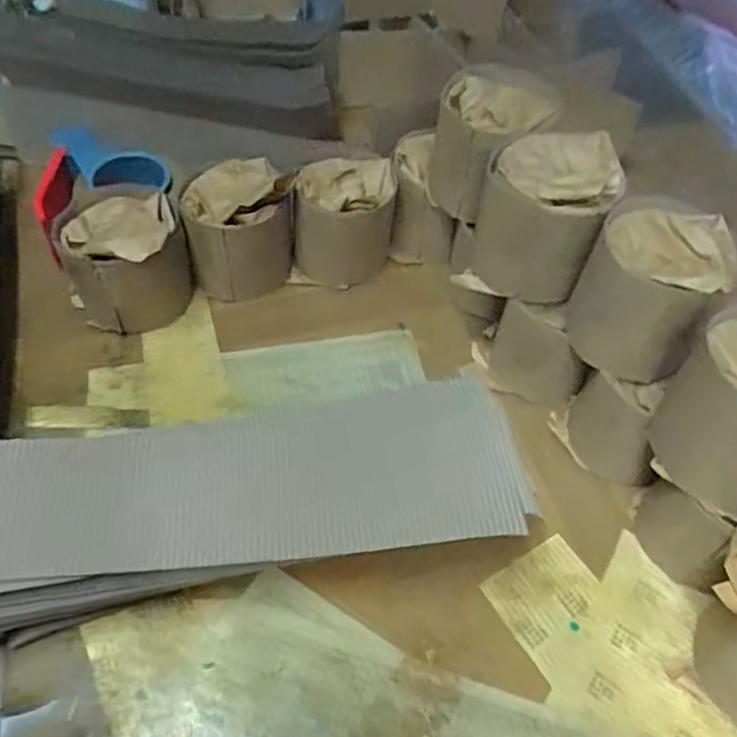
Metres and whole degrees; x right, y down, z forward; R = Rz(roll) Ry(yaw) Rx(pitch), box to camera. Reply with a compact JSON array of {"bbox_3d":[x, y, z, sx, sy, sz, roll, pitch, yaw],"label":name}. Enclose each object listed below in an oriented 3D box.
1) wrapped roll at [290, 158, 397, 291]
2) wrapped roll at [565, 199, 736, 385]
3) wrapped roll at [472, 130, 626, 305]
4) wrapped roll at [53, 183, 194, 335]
[{"bbox_3d":[-0.024,-0.142,0.645,0.092,0.094,0.080,4,54,-1],"label":"wrapped roll"},{"bbox_3d":[0.205,-0.059,0.487,0.088,0.103,0.083,2,54,-3],"label":"wrapped roll"},{"bbox_3d":[0.136,-0.122,0.522,0.094,0.110,0.088,16,54,8],"label":"wrapped roll"},{"bbox_3d":[-0.222,-0.101,0.604,0.106,0.102,0.107,-17,57,-16],"label":"wrapped roll"}]

